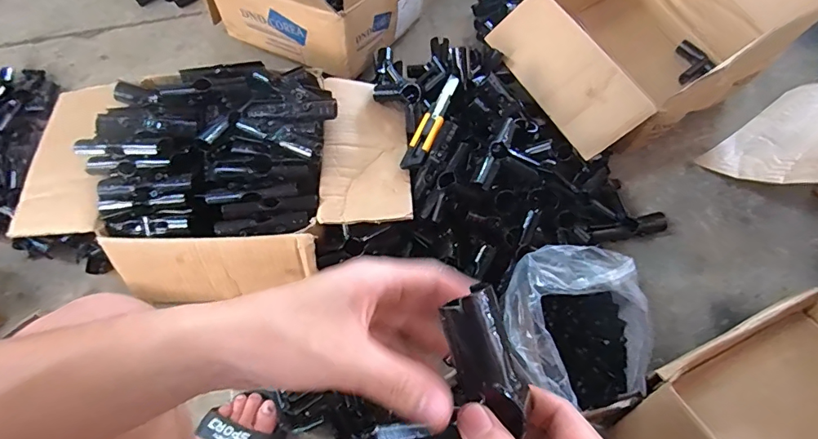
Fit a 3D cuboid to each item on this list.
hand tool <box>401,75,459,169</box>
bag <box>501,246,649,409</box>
[{"bbox_3d":[0.039,-0.159,0.747,0.035,0.012,0.193,21,67,10],"label":"hand tool"},{"bbox_3d":[0.234,0.153,0.661,0.199,0.125,0.210,1,65,1],"label":"bag"}]

